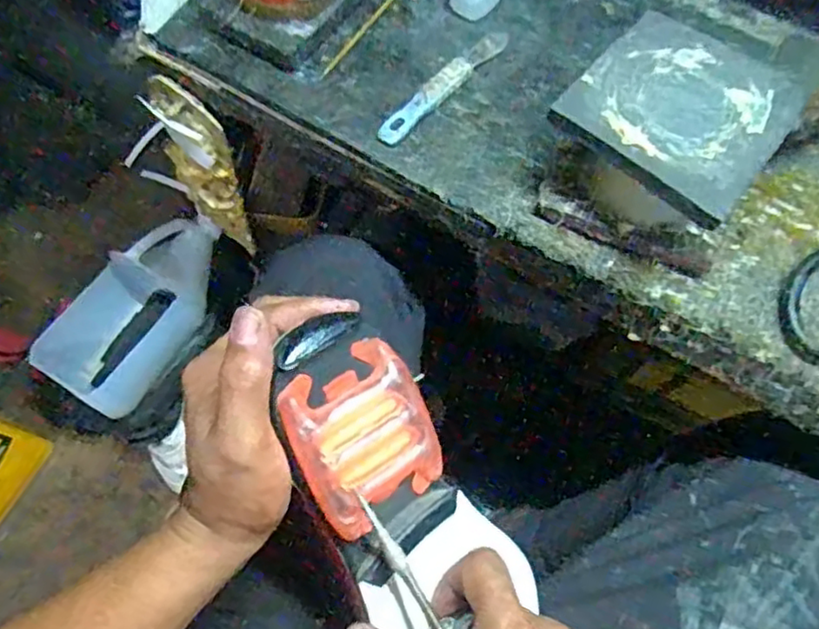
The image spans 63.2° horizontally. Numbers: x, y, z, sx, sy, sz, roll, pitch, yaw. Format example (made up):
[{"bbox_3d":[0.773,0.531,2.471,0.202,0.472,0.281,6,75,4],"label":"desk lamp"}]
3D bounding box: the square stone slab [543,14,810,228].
[{"bbox_3d":[0.159,-0.121,0.390,0.113,0.013,0.124,38,73,14],"label":"square stone slab"}]

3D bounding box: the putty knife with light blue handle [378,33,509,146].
[{"bbox_3d":[0.026,-0.169,0.482,0.019,0.007,0.135,38,73,14],"label":"putty knife with light blue handle"}]

